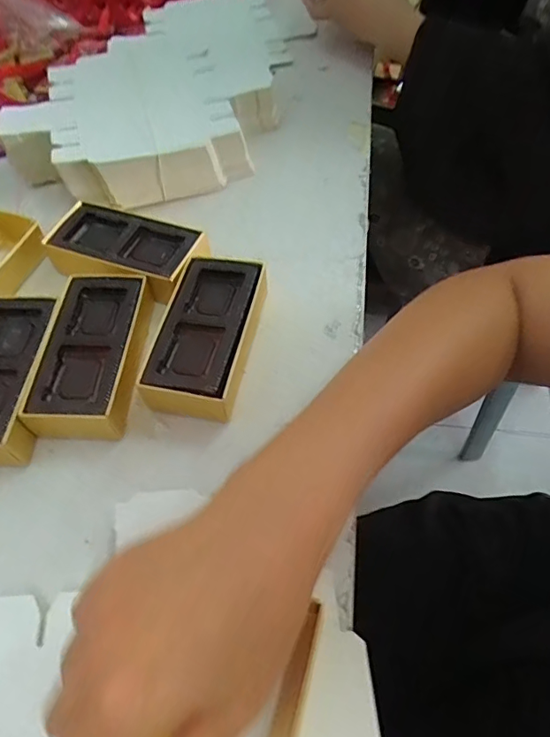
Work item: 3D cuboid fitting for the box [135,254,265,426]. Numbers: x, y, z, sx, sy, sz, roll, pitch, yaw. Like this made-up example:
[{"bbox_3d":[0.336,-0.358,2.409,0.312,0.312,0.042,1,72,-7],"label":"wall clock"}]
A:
[{"bbox_3d":[-0.046,-0.023,0.337,0.061,0.029,0.120,9,57,10],"label":"box"}]

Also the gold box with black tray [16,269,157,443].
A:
[{"bbox_3d":[-0.121,-0.011,0.336,0.054,0.031,0.118,1,56,5],"label":"gold box with black tray"}]

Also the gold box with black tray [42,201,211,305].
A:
[{"bbox_3d":[-0.116,-0.092,0.386,0.123,0.027,0.065,19,59,16],"label":"gold box with black tray"}]

